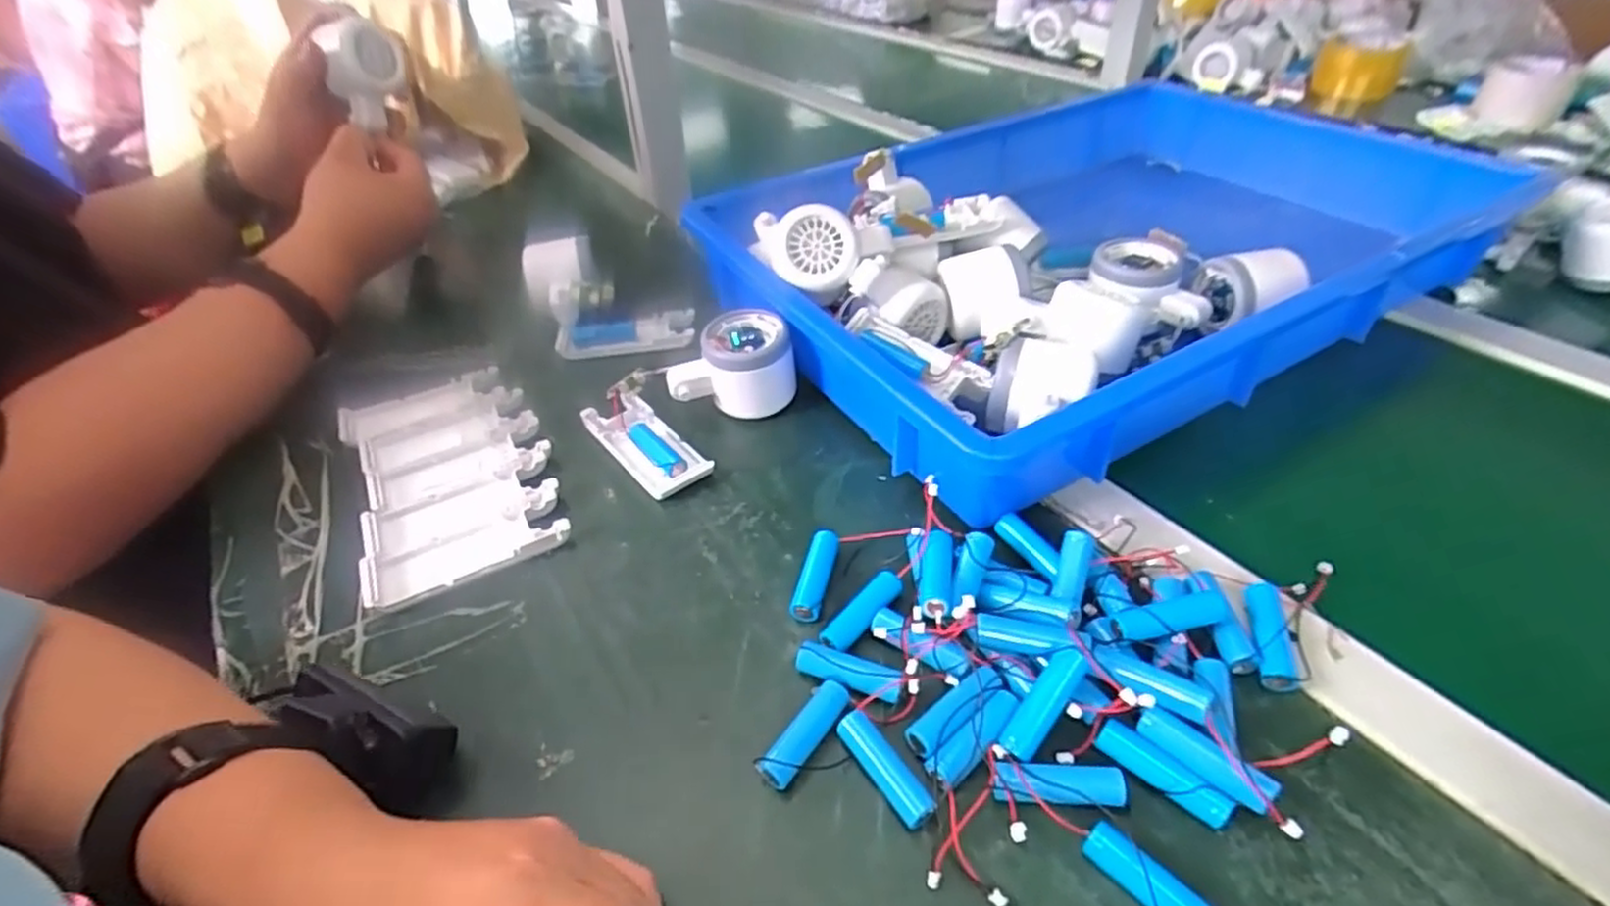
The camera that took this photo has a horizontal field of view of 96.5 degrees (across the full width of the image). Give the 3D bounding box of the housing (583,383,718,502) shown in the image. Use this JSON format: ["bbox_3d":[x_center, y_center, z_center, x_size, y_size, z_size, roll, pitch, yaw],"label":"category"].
[{"bbox_3d":[-0.104,-0.006,0.462,0.040,0.018,0.100,-31,47,-26],"label":"housing"}]

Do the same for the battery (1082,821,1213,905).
[{"bbox_3d":[0.126,0.157,0.257,0.014,0.014,0.051,-33,48,-27],"label":"battery"}]

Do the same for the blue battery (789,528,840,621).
[{"bbox_3d":[0.006,0.062,0.369,0.013,0.016,0.048,9,43,16],"label":"blue battery"}]

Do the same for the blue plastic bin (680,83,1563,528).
[{"bbox_3d":[0.225,-0.182,0.565,0.564,0.094,0.383,-24,44,-19],"label":"blue plastic bin"}]

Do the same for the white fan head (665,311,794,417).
[{"bbox_3d":[-0.048,-0.056,0.482,0.081,0.058,0.057,7,43,15],"label":"white fan head"}]

